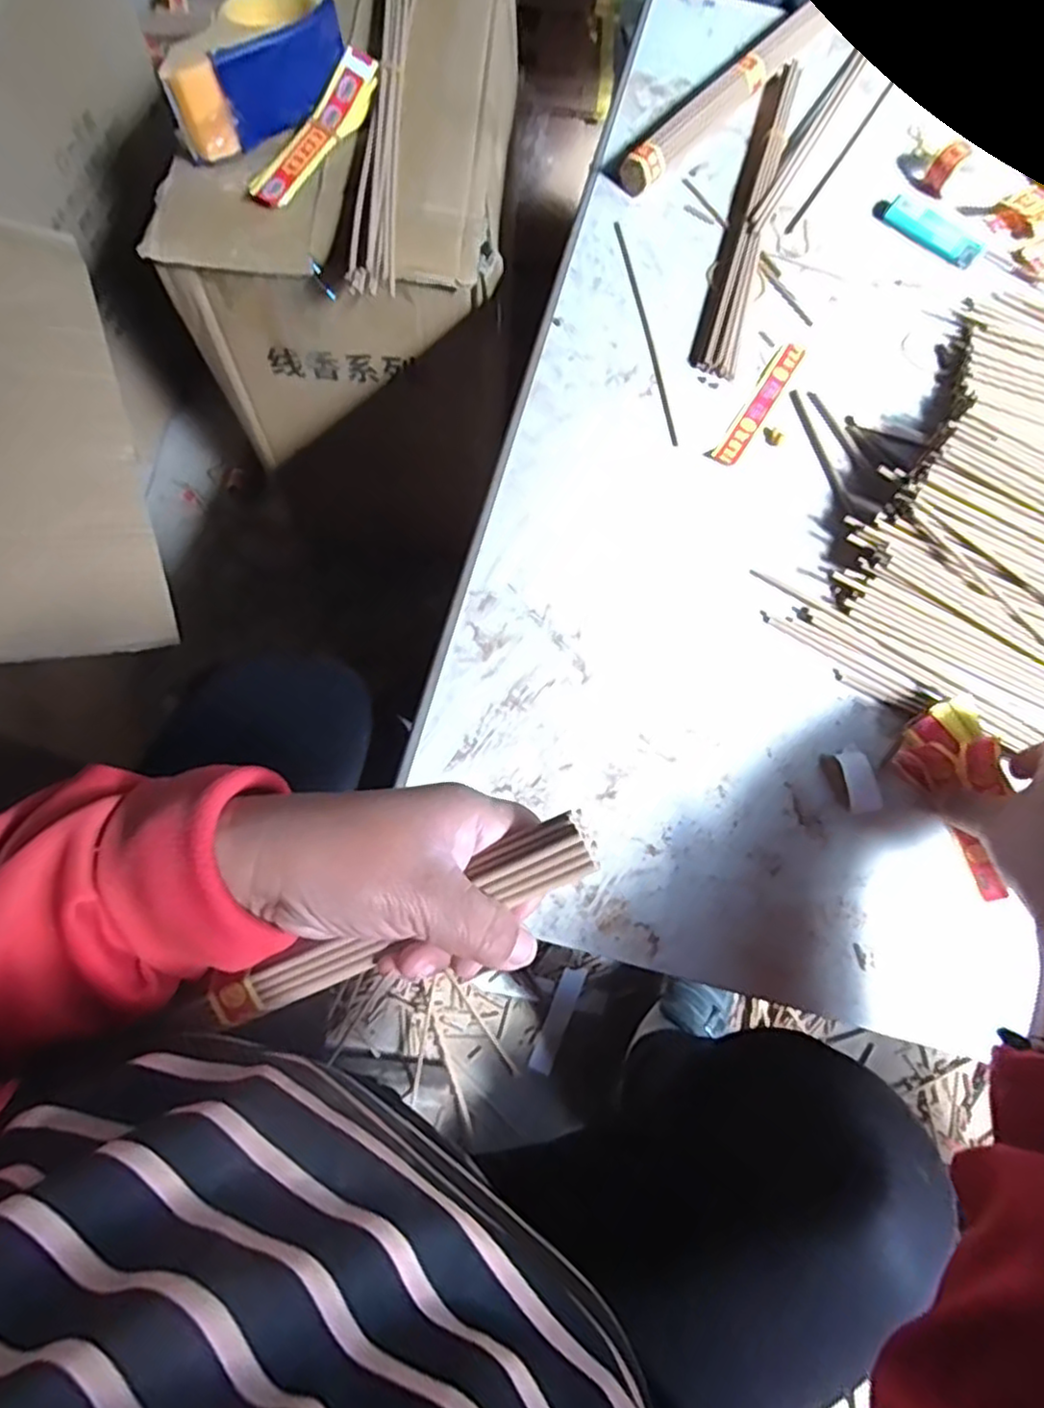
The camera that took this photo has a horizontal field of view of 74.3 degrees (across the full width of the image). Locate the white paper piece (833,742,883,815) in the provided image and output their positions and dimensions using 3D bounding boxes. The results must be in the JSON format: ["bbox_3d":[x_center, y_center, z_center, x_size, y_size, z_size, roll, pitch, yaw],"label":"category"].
[{"bbox_3d":[0.198,0.043,0.402,0.020,0.004,0.039,-8,74,-5],"label":"white paper piece"}]

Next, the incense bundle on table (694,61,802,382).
[{"bbox_3d":[0.173,-0.376,0.519,0.029,0.013,0.314,15,73,2],"label":"incense bundle on table"}]

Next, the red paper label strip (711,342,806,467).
[{"bbox_3d":[0.167,-0.211,0.479,0.017,0.004,0.118,31,75,7],"label":"red paper label strip"}]

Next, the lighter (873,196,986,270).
[{"bbox_3d":[0.314,-0.367,0.532,0.085,0.010,0.026,36,75,8],"label":"lighter"}]

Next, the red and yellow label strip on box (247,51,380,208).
[{"bbox_3d":[-0.161,-0.459,0.547,0.032,0.023,0.159,28,74,6],"label":"red and yellow label strip on box"}]

